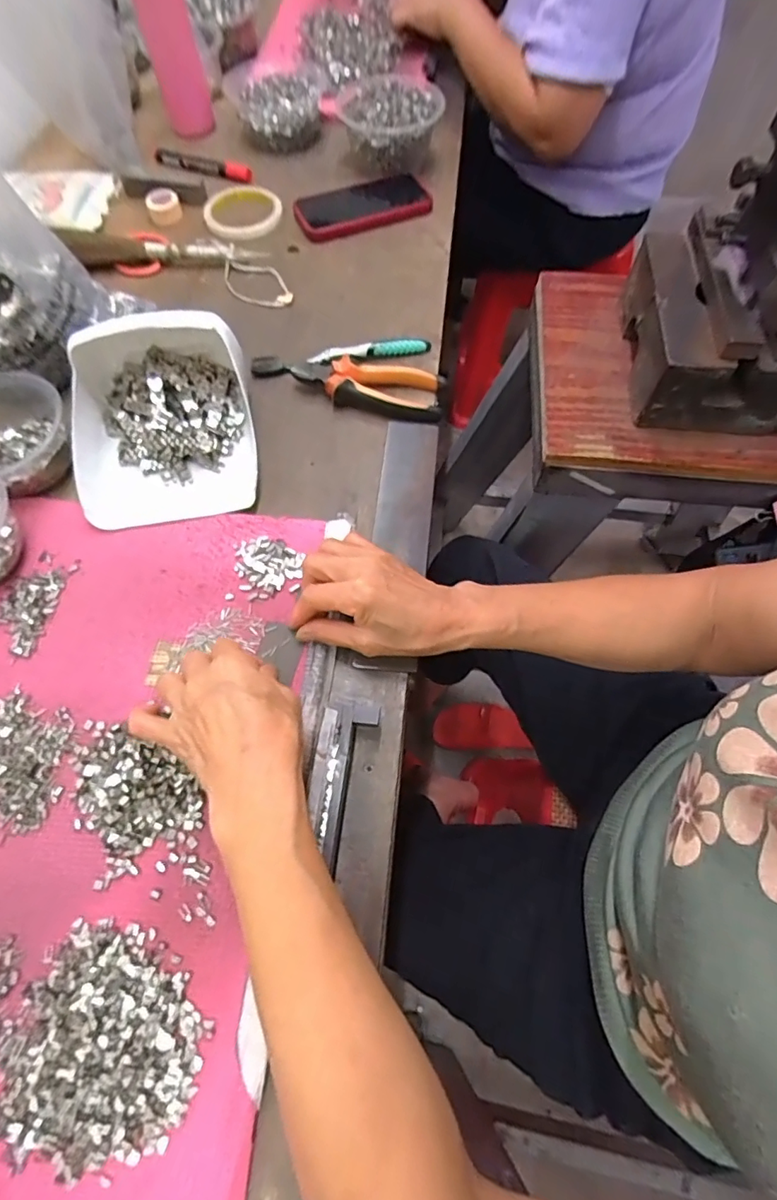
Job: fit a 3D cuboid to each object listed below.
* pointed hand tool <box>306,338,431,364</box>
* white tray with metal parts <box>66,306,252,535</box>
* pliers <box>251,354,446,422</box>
[{"bbox_3d":[-0.019,-0.261,0.547,0.125,0.016,0.014,-13,66,-8],"label":"pointed hand tool"},{"bbox_3d":[-0.202,-0.164,0.459,0.156,0.081,0.172,-12,65,-5],"label":"white tray with metal parts"},{"bbox_3d":[-0.042,-0.219,0.525,0.196,0.025,0.056,14,65,4],"label":"pliers"}]

